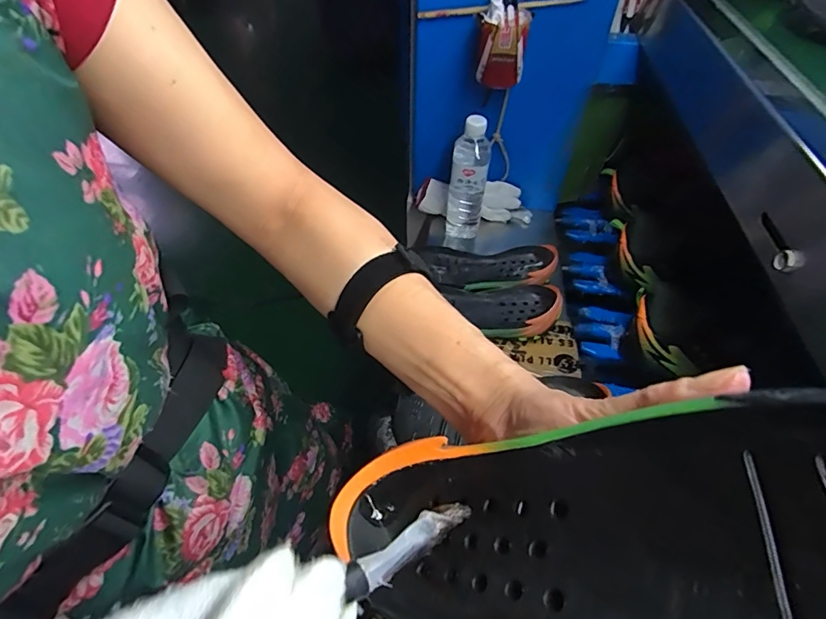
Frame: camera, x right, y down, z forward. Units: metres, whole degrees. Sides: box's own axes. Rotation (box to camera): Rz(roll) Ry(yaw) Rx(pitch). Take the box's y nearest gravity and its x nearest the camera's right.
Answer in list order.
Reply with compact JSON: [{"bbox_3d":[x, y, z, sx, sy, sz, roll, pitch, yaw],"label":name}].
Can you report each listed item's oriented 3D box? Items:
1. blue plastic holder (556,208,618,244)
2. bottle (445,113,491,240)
[{"bbox_3d":[0.348,-0.168,0.924,0.114,0.024,0.075,16,50,13],"label":"blue plastic holder"},{"bbox_3d":[0.092,-0.212,0.777,0.057,0.220,0.052,9,48,7],"label":"bottle"}]

